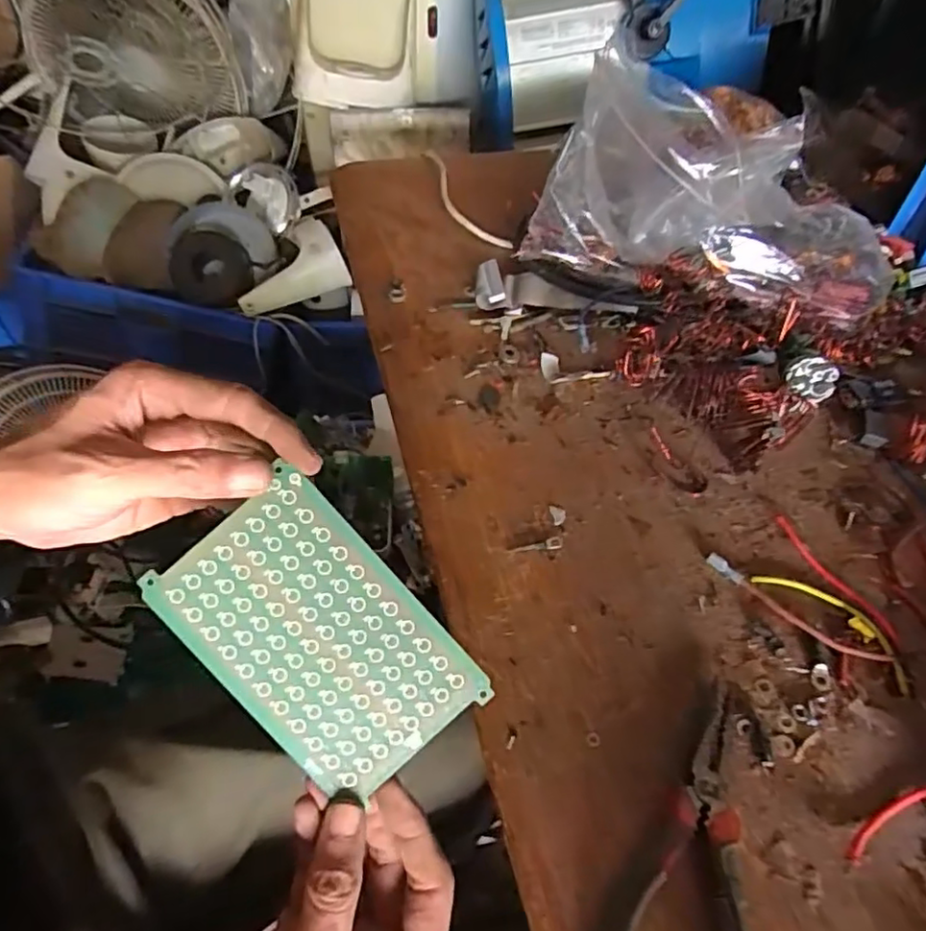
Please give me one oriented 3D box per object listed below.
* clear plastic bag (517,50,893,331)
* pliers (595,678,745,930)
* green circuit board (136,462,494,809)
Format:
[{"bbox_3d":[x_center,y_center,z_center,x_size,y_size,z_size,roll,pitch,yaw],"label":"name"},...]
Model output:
[{"bbox_3d":[0.227,-0.211,0.477,0.311,0.160,0.133,-5,50,-9],"label":"clear plastic bag"},{"bbox_3d":[0.108,0.172,0.274,0.057,0.015,0.149,25,52,16],"label":"pliers"},{"bbox_3d":[-0.059,0.073,0.255,0.080,0.004,0.125,-41,93,-3],"label":"green circuit board"}]

